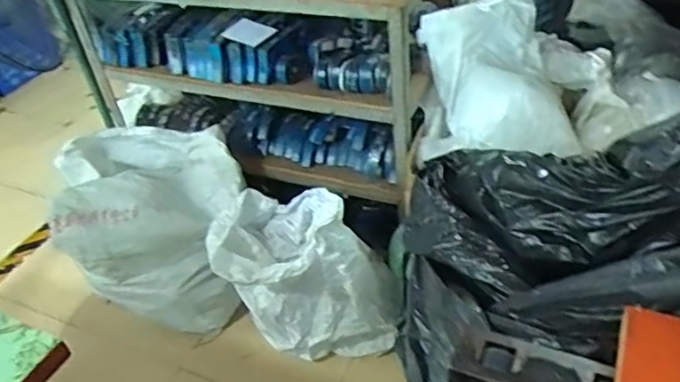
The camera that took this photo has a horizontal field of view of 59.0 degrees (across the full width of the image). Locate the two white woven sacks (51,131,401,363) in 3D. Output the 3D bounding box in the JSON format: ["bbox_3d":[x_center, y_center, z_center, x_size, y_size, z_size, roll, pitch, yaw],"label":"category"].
[{"bbox_3d":[-0.305,0.171,1.811,0.963,0.582,0.360,6,45,11],"label":"two white woven sacks"}]

